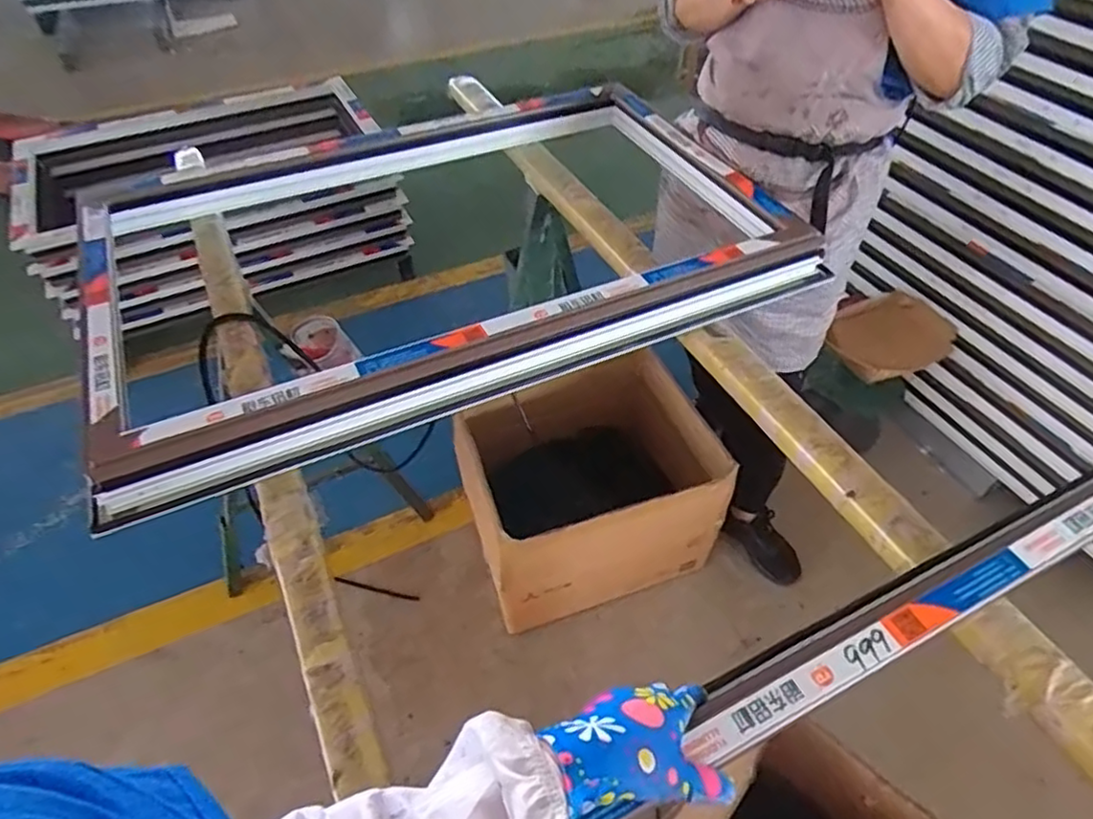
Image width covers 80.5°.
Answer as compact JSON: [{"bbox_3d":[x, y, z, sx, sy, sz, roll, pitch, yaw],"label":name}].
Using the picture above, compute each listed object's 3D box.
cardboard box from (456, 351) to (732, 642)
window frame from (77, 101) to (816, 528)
[{"bbox_3d":[0.073,0.165,1.428,0.502,0.370,0.403,-15,50,-12],"label":"cardboard box"},{"bbox_3d":[-0.156,-0.253,0.946,0.947,0.082,0.591,-21,52,-17],"label":"window frame"}]

